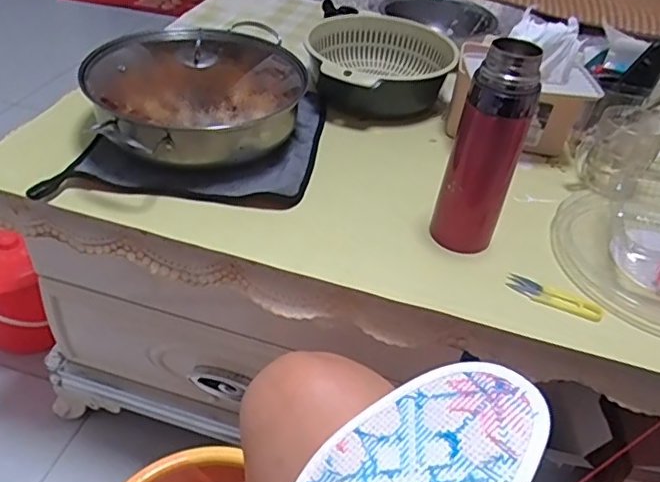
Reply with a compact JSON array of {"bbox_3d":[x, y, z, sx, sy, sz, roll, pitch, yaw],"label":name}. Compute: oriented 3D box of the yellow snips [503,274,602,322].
[{"bbox_3d":[0.226,0.057,0.581,0.093,0.008,0.023,21,42,16],"label":"yellow snips"}]

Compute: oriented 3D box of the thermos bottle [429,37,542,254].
[{"bbox_3d":[0.155,-0.085,0.574,0.058,0.218,0.051,27,44,22],"label":"thermos bottle"}]

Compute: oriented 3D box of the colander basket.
[{"bbox_3d":[0.077,-0.256,0.863,0.209,0.079,0.219,0,41,-8],"label":"colander basket"}]

